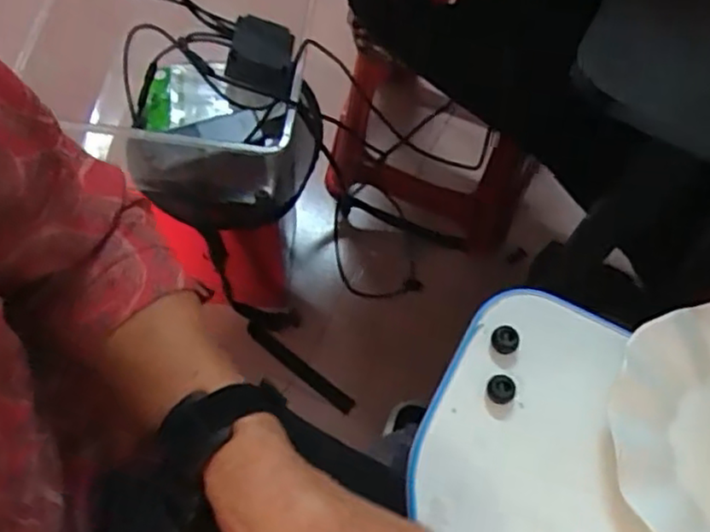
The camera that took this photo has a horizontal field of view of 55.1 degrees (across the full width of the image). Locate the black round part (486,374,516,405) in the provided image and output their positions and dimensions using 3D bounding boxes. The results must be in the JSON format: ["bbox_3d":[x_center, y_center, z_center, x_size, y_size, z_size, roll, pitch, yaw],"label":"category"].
[{"bbox_3d":[0.090,0.076,0.419,0.017,0.011,0.017,1,63,-3],"label":"black round part"}]

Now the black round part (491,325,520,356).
[{"bbox_3d":[0.096,0.047,0.433,0.017,0.011,0.018,1,63,-3],"label":"black round part"}]

